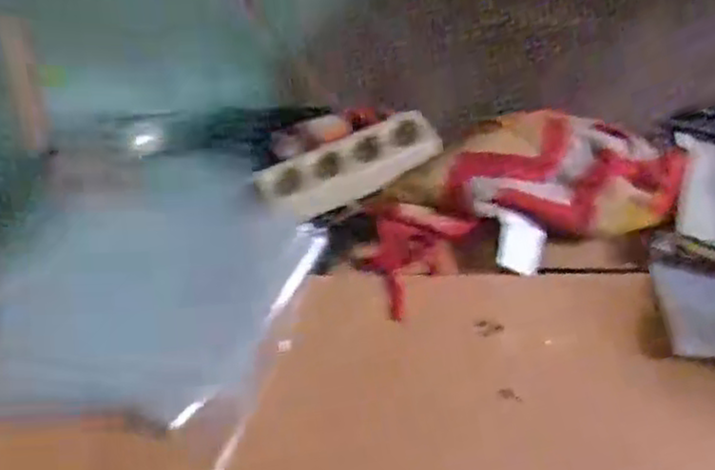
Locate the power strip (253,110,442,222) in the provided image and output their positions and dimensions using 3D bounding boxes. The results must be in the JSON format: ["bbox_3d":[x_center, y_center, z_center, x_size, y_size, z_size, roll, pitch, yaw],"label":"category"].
[{"bbox_3d":[-0.008,-0.068,0.740,0.184,0.027,0.066,-25,76,-11],"label":"power strip"}]

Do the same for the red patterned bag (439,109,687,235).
[{"bbox_3d":[0.211,-0.068,0.739,0.236,0.061,0.134,6,52,3],"label":"red patterned bag"}]

